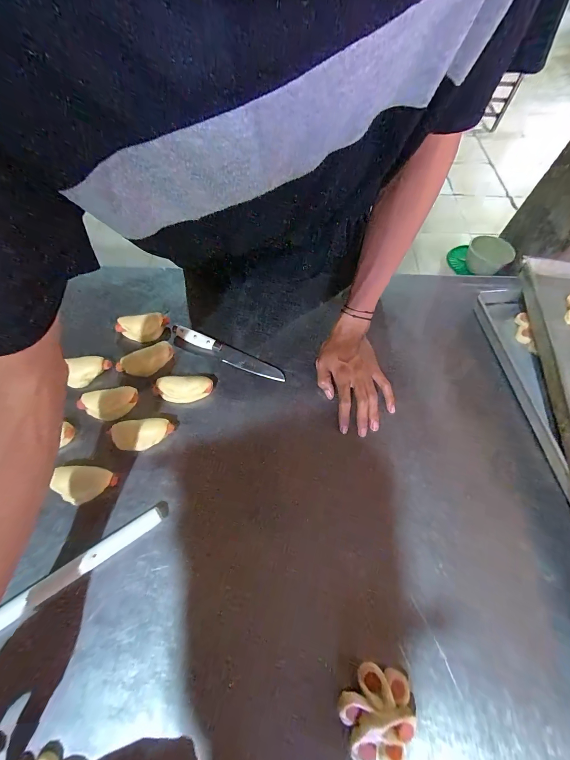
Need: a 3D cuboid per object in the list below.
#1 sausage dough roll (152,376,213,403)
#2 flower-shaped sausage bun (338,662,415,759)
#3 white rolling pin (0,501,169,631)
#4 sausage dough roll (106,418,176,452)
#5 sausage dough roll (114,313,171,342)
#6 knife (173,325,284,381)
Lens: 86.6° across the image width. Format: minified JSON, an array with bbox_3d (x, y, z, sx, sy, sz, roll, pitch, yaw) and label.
[{"bbox_3d":[-0.163,0.017,0.482,0.090,0.034,0.038,-2,64,-2],"label":"sausage dough roll"},{"bbox_3d":[0.097,0.359,0.324,0.069,0.022,0.087,33,67,14],"label":"flower-shaped sausage bun"},{"bbox_3d":[-0.289,0.252,0.366,0.308,0.022,0.023,-32,68,-16],"label":"white rolling pin"},{"bbox_3d":[-0.212,0.082,0.451,0.085,0.031,0.041,-7,64,-5],"label":"sausage dough roll"},{"bbox_3d":[-0.253,-0.091,0.536,0.088,0.031,0.042,-12,64,-7],"label":"sausage dough roll"},{"bbox_3d":[-0.102,-0.047,0.522,0.215,0.016,0.028,22,65,10],"label":"knife"}]

